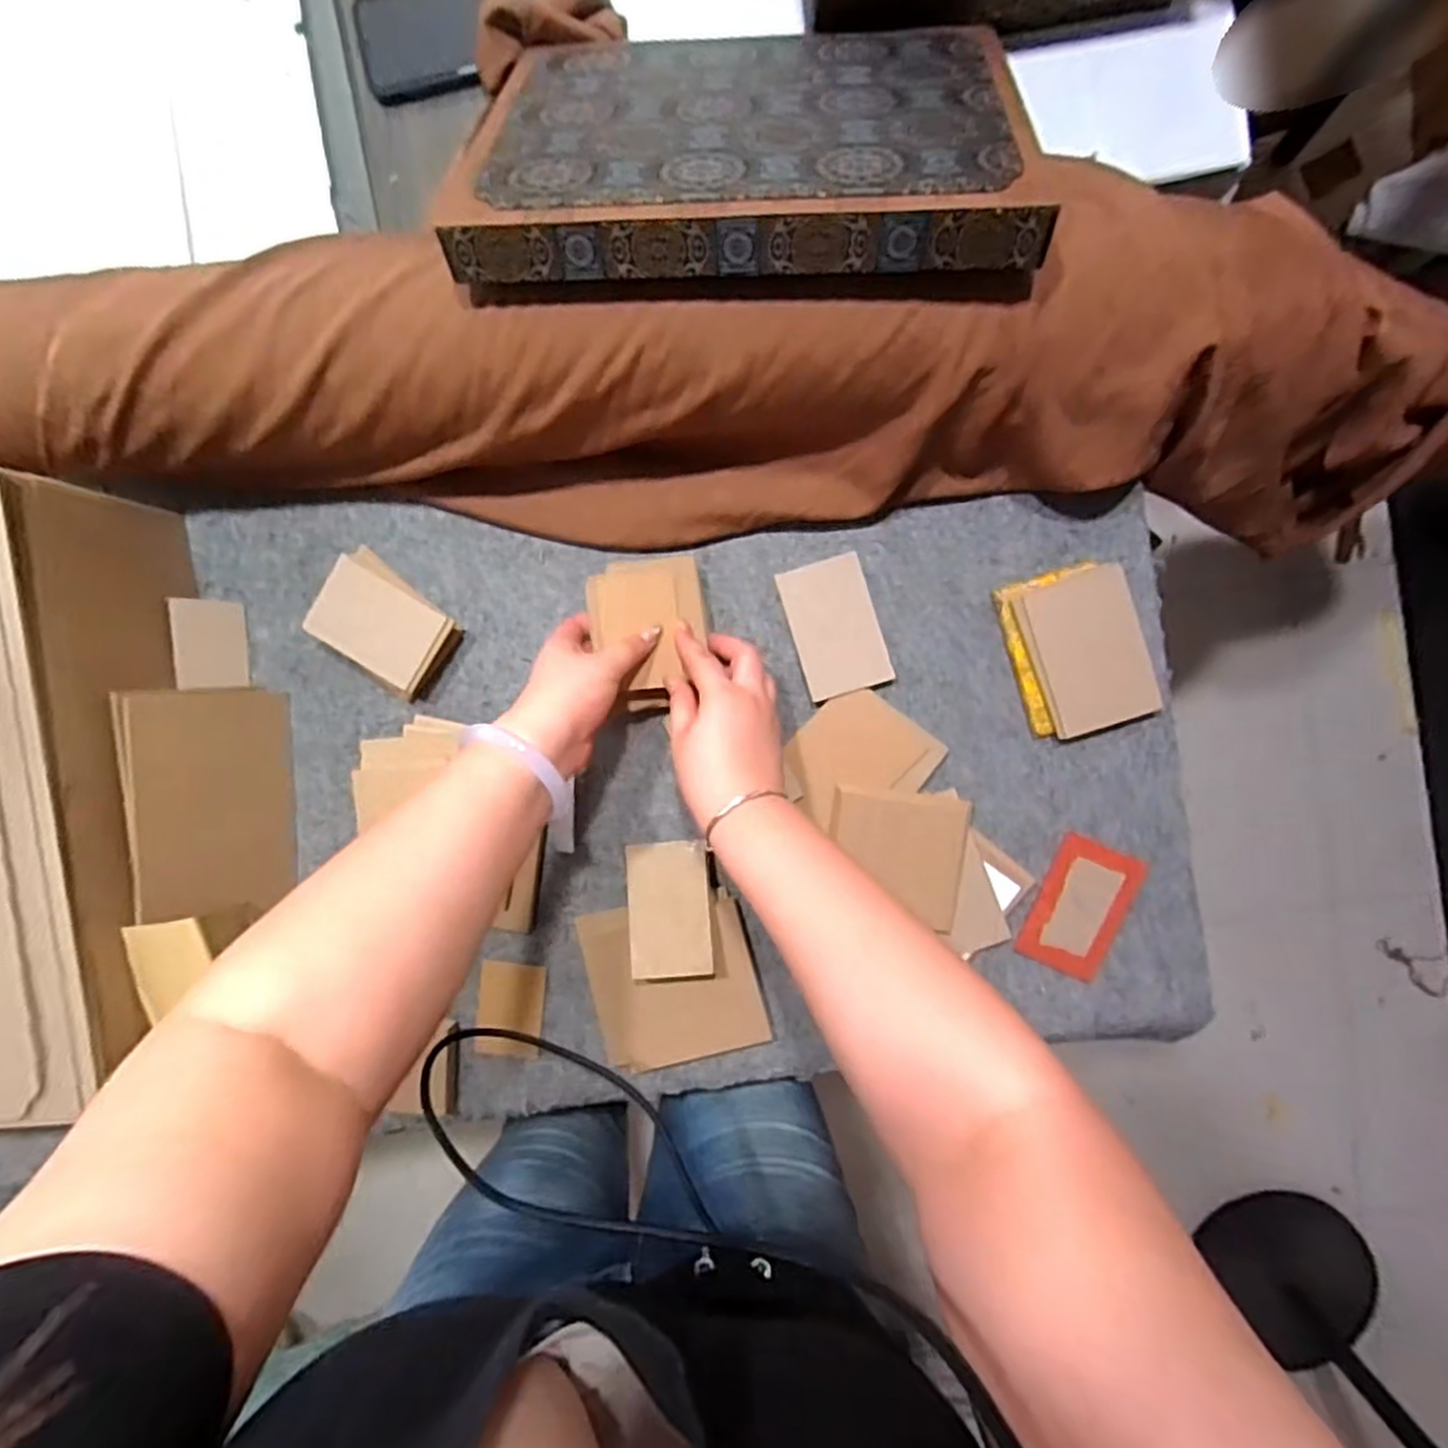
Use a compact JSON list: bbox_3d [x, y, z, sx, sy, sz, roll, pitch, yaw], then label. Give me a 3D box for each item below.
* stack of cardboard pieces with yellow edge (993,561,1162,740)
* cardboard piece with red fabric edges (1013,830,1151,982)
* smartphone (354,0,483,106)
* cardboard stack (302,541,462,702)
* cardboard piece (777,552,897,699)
[{"bbox_3d":[0.283,-0.059,0.583,0.097,0.022,0.130,-16,93,4],"label":"stack of cardboard pieces with yellow edge"},{"bbox_3d":[0.299,0.154,0.609,0.070,0.008,0.111,23,95,2],"label":"cardboard piece with red fabric edges"},{"bbox_3d":[-0.220,-0.572,0.590,0.158,0.013,0.086,-14,93,4],"label":"smartphone"},{"bbox_3d":[-0.279,-0.081,0.598,0.112,0.038,0.084,40,95,0],"label":"cardboard stack"},{"bbox_3d":[0.092,-0.080,0.599,0.069,0.011,0.108,-17,93,4],"label":"cardboard piece"}]

